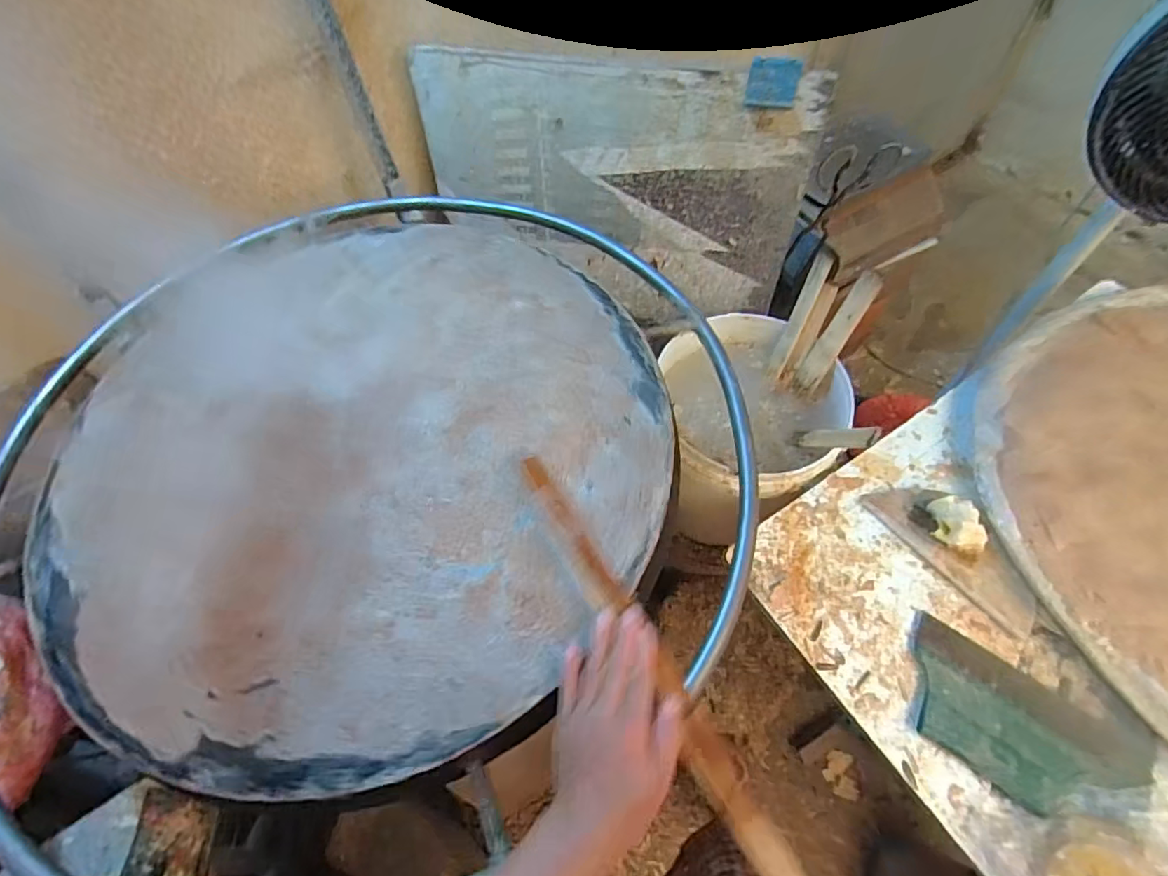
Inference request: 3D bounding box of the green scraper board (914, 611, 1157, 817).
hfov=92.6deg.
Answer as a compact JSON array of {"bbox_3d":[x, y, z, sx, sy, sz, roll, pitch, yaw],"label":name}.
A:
[{"bbox_3d":[0.449,0.297,0.574,0.217,0.019,0.129,30,66,19],"label":"green scraper board"}]

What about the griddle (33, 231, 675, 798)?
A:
[{"bbox_3d":[-0.229,-0.004,0.574,0.588,0.029,0.601,-2,59,3],"label":"griddle"}]

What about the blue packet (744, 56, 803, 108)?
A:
[{"bbox_3d":[0.254,-0.477,0.749,0.065,0.056,0.012,11,61,10],"label":"blue packet"}]

